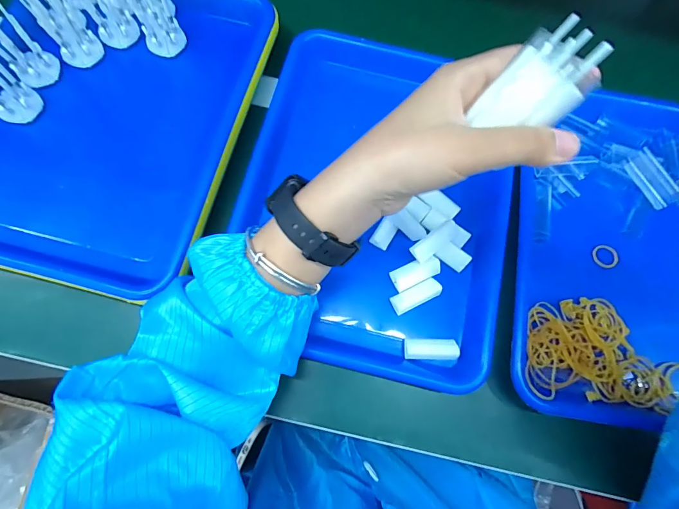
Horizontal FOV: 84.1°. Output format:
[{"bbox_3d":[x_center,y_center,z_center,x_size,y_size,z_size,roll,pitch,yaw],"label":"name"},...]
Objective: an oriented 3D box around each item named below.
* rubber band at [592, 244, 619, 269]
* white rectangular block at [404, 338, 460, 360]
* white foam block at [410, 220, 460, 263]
[{"bbox_3d":[0.266,0.002,0.377,0.020,0.007,0.025,-21,78,-6],"label":"rubber band"},{"bbox_3d":[0.082,0.085,0.337,0.047,0.005,0.020,-2,49,12],"label":"white rectangular block"},{"bbox_3d":[0.089,-0.012,0.354,0.048,0.013,0.017,-35,78,-12],"label":"white foam block"}]

